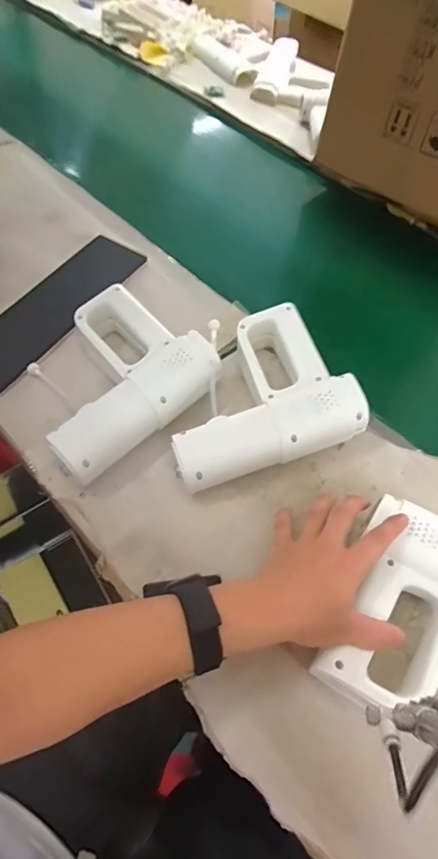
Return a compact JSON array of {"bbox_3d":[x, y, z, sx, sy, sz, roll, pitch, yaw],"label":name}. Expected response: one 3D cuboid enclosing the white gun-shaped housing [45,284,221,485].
[{"bbox_3d":[-0.129,-0.064,0.526,0.203,0.060,0.183,-37,67,-22],"label":"white gun-shaped housing"}]

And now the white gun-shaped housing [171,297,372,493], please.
[{"bbox_3d":[0.037,-0.042,0.518,0.207,0.065,0.185,-15,59,-11],"label":"white gun-shaped housing"}]

